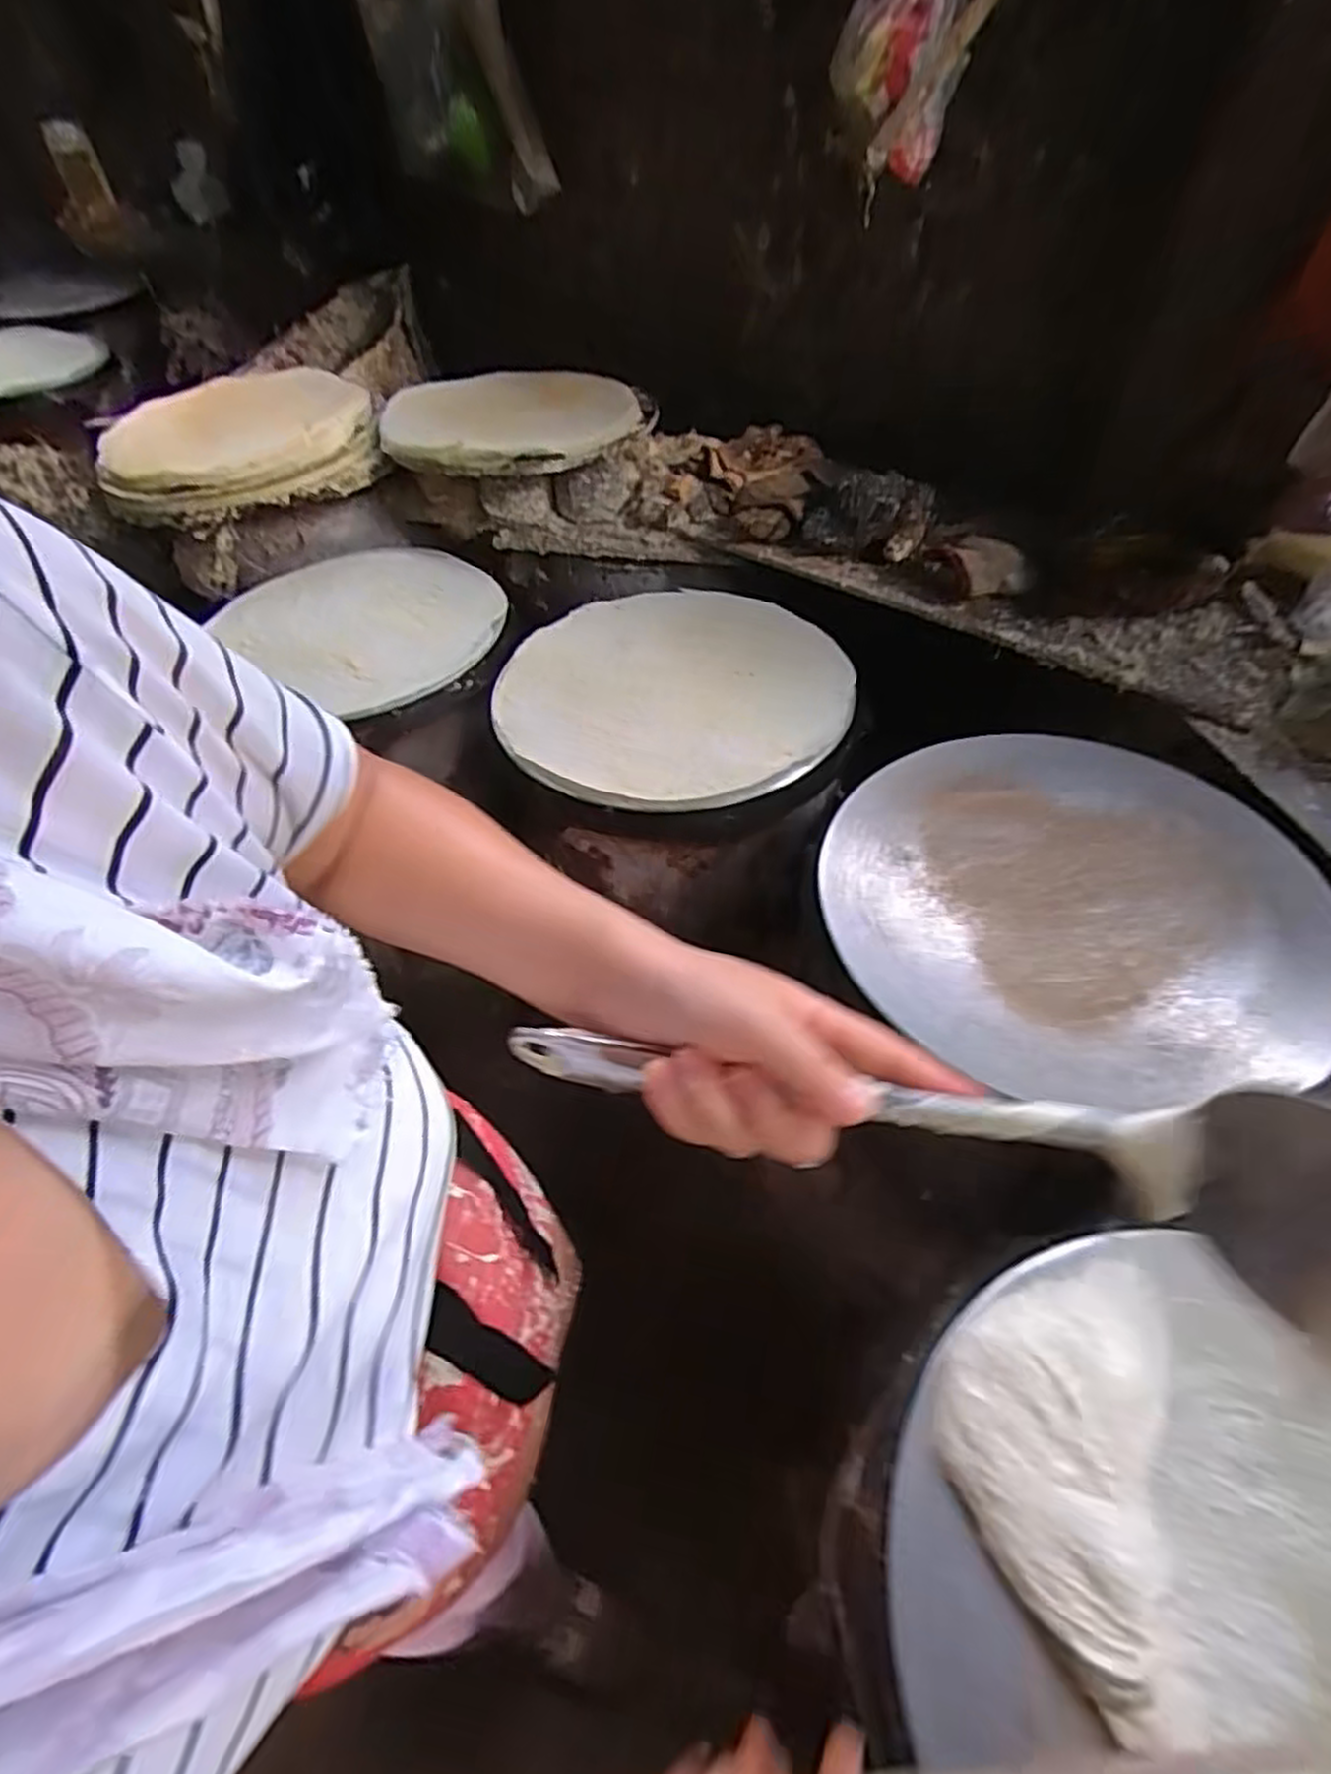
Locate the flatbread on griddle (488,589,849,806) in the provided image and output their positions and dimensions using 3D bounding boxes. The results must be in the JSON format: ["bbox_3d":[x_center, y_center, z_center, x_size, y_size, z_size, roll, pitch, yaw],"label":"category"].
[{"bbox_3d":[0.012,-0.215,0.806,0.346,0.015,0.350,-2,51,2],"label":"flatbread on griddle"}]

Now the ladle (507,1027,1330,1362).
[{"bbox_3d":[0.093,0.091,0.275,0.329,0.090,0.061,9,52,15],"label":"ladle"}]

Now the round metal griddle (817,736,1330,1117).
[{"bbox_3d":[0.314,0.003,0.592,0.367,0.021,0.344,-2,51,2],"label":"round metal griddle"}]

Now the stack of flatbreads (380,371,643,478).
[{"bbox_3d":[-0.216,-0.660,1.089,0.350,0.033,0.327,-23,53,-15],"label":"stack of flatbreads"}]

